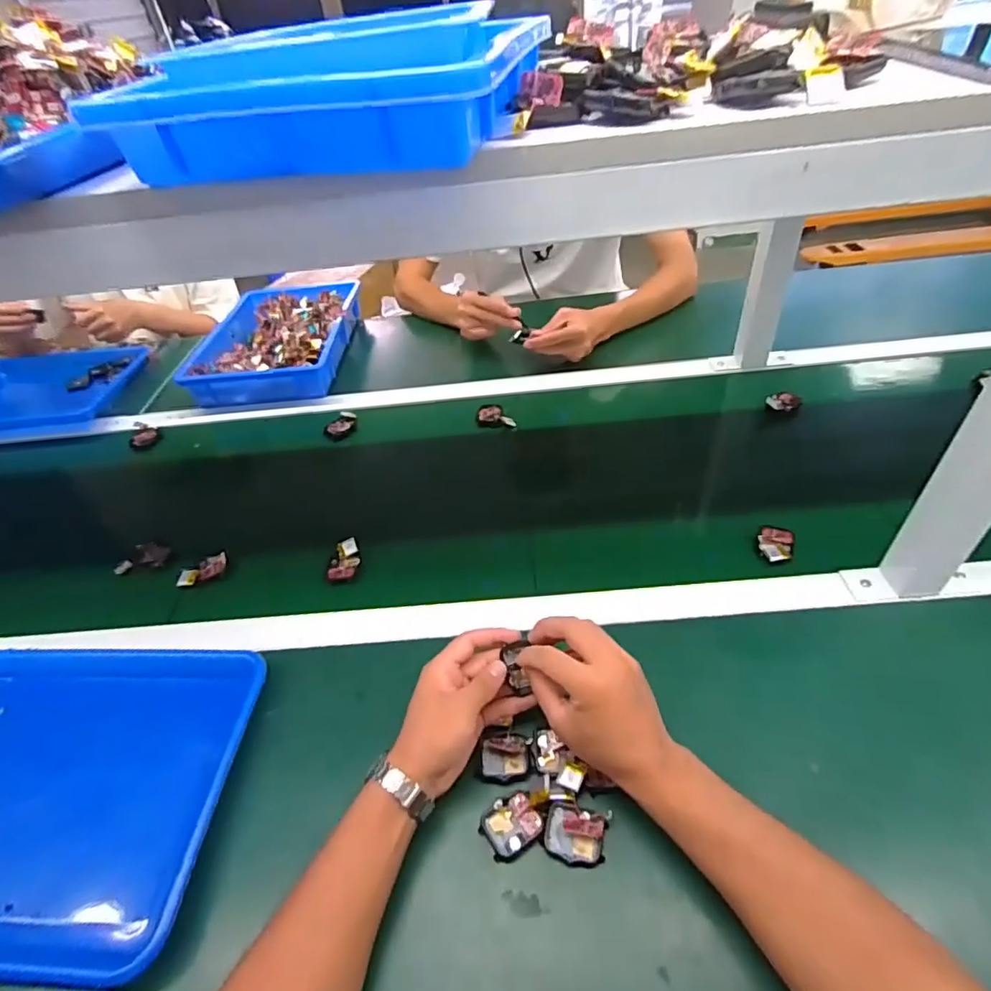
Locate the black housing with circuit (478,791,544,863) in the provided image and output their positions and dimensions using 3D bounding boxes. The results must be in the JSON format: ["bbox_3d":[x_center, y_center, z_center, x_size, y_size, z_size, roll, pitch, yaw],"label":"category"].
[{"bbox_3d":[0.014,0.256,0.436,0.048,0.008,0.039,-27,47,-19],"label":"black housing with circuit"}]

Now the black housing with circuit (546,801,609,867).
[{"bbox_3d":[0.061,0.260,0.427,0.045,0.018,0.037,7,45,15],"label":"black housing with circuit"}]

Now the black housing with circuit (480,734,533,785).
[{"bbox_3d":[0.009,0.223,0.472,0.042,0.011,0.036,-2,44,6],"label":"black housing with circuit"}]

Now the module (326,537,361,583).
[{"bbox_3d":[-0.178,0.078,0.655,0.039,0.023,0.052,-13,44,-6],"label":"module"}]

